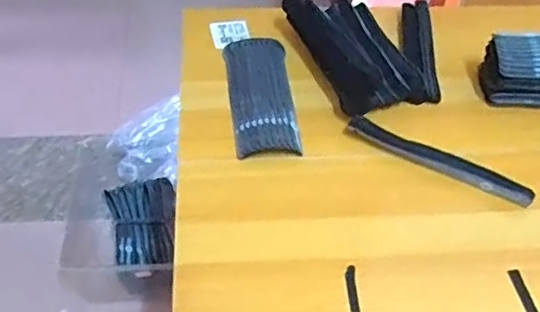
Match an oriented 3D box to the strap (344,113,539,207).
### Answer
[{"bbox_3d":[0.175,0.006,0.619,0.192,0.023,0.024,22,49,17],"label":"strap"}]

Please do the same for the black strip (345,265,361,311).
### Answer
[{"bbox_3d":[0.073,0.123,0.521,0.011,0.004,0.060,0,46,-3],"label":"black strip"}]

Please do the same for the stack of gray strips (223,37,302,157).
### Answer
[{"bbox_3d":[-0.012,-0.076,0.702,0.074,0.018,0.199,-2,47,-5],"label":"stack of gray strips"}]

